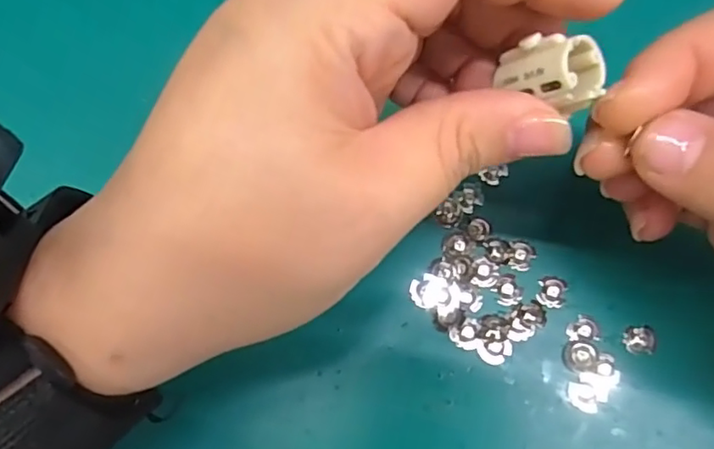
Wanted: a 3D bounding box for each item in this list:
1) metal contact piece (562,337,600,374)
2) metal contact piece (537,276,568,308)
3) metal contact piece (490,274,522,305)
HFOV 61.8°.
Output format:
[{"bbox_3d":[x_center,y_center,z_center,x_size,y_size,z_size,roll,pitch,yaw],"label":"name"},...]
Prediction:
[{"bbox_3d":[0.072,0.042,0.190,0.011,0.004,0.011,-1,72,2],"label":"metal contact piece"},{"bbox_3d":[0.065,0.022,0.197,0.009,0.004,0.010,12,73,6],"label":"metal contact piece"},{"bbox_3d":[0.050,0.022,0.198,0.009,0.004,0.009,-1,72,2],"label":"metal contact piece"}]

